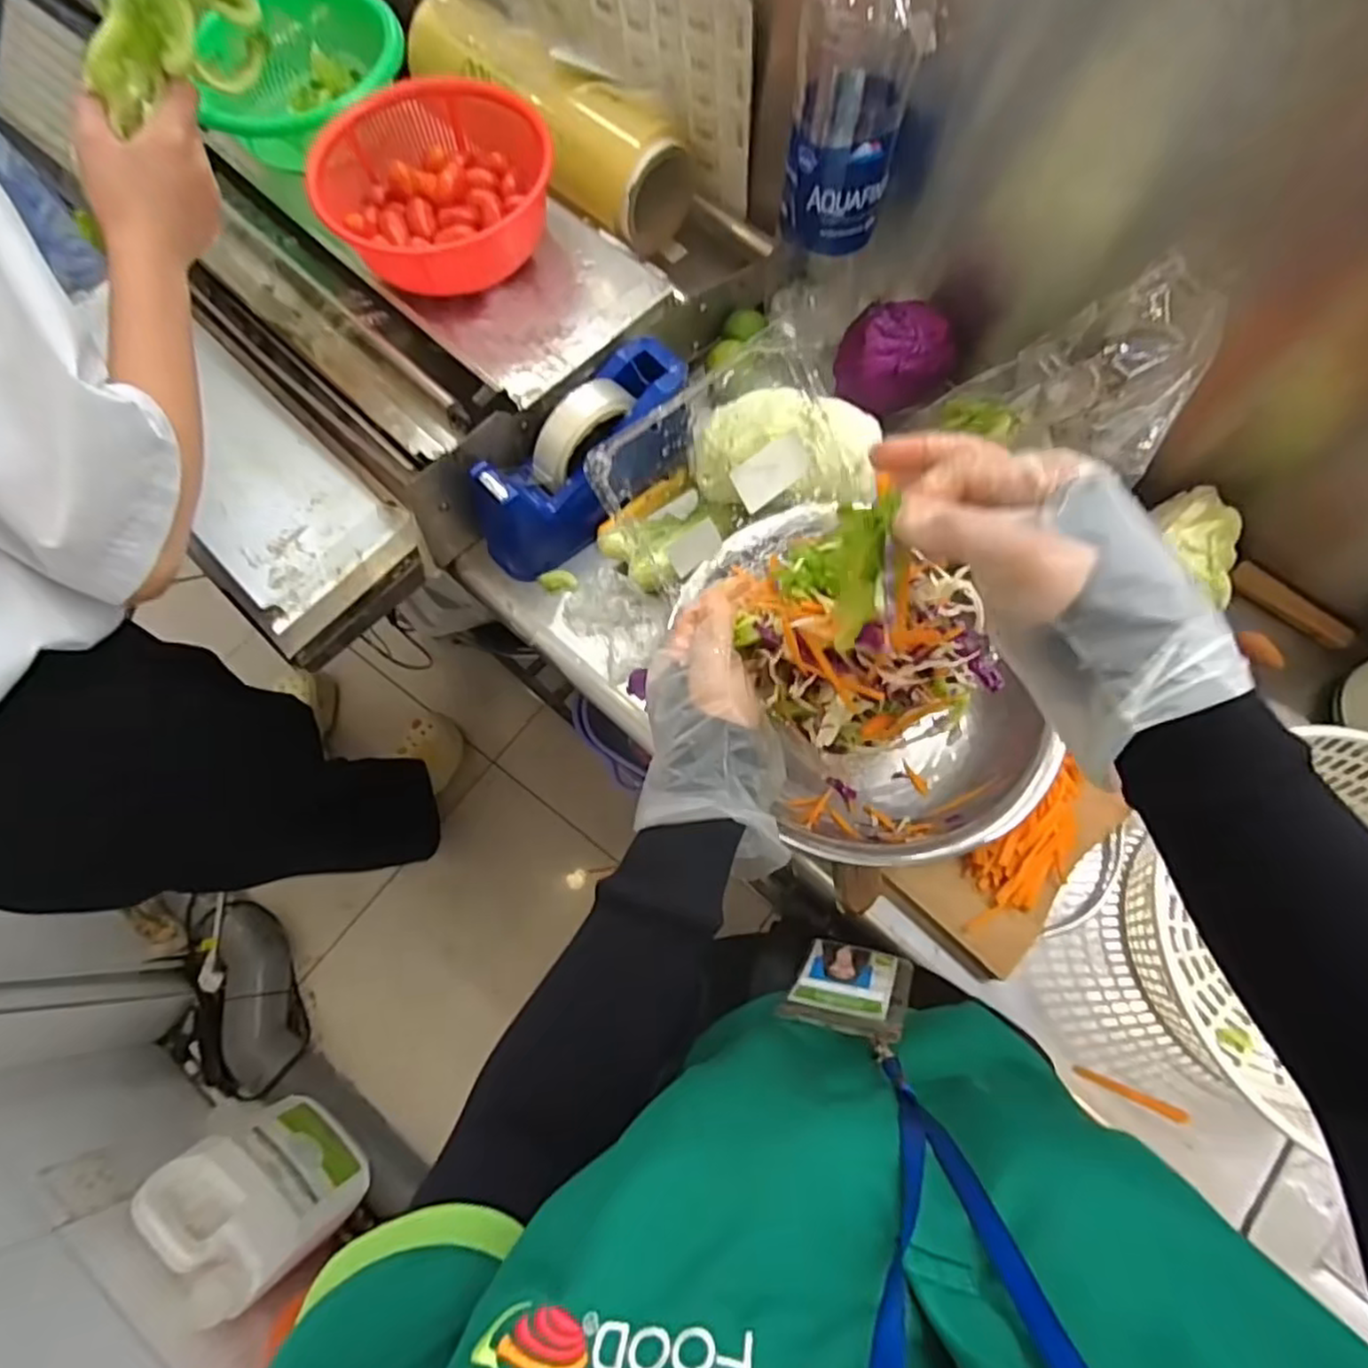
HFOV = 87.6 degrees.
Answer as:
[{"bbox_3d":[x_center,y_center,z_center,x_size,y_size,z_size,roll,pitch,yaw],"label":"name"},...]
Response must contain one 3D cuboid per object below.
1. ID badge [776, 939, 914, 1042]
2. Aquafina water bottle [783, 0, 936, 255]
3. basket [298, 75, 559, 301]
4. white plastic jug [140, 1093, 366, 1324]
[{"bbox_3d":[0.099,0.179,0.423,0.065,0.113,0.005,4,93,21],"label":"ID badge"},{"bbox_3d":[0.126,-0.436,0.533,0.084,0.213,0.075,10,70,5],"label":"Aquafina water bottle"},{"bbox_3d":[-0.209,-0.426,0.600,0.187,0.068,0.176,0,69,1],"label":"basket"},{"bbox_3d":[-0.580,0.709,0.999,0.137,0.255,0.197,-37,73,-12],"label":"white plastic jug"}]

